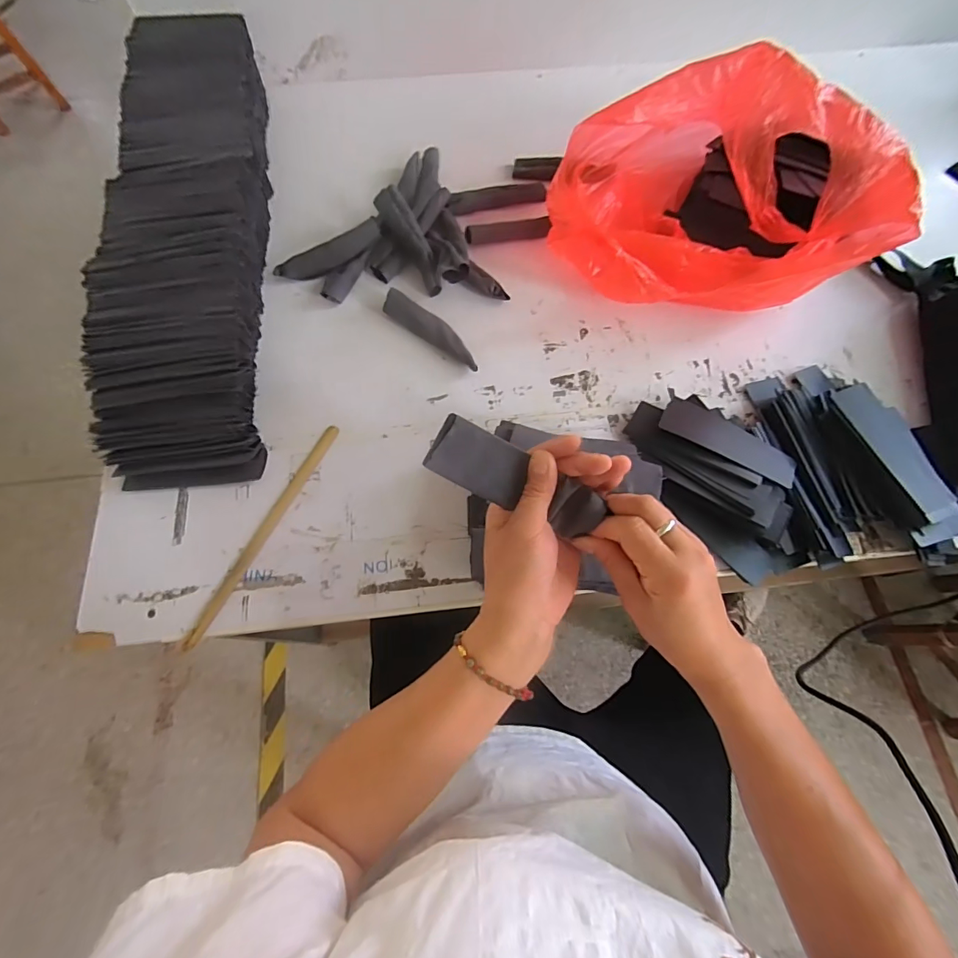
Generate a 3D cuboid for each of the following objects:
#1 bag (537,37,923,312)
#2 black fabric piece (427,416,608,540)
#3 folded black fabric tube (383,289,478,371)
[{"bbox_3d":[0.268,-0.374,0.567,0.342,0.182,0.315,4,70,0],"label":"bag"},{"bbox_3d":[0.026,0.001,0.330,0.128,0.012,0.044,28,92,-1],"label":"black fabric piece"},{"bbox_3d":[-0.057,-0.184,0.569,0.146,0.024,0.029,38,73,12],"label":"folded black fabric tube"}]

